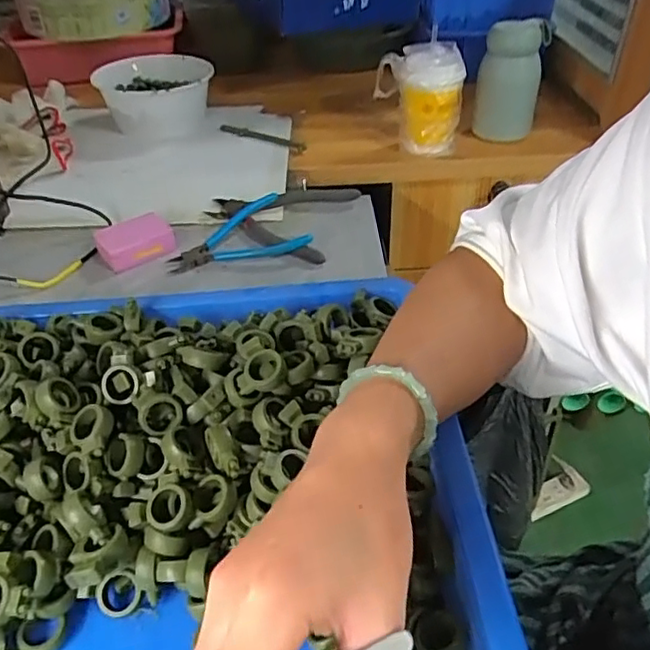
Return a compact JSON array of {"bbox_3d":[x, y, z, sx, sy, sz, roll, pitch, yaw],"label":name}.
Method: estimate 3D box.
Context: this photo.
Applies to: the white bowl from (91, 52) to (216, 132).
[{"bbox_3d":[-0.256,-0.345,0.901,0.174,0.072,0.171,-2,40,1],"label":"white bowl"}]

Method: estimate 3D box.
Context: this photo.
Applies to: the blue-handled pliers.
[{"bbox_3d":[-0.096,-0.105,0.670,0.152,0.030,0.103,-6,40,-3],"label":"blue-handled pliers"}]

